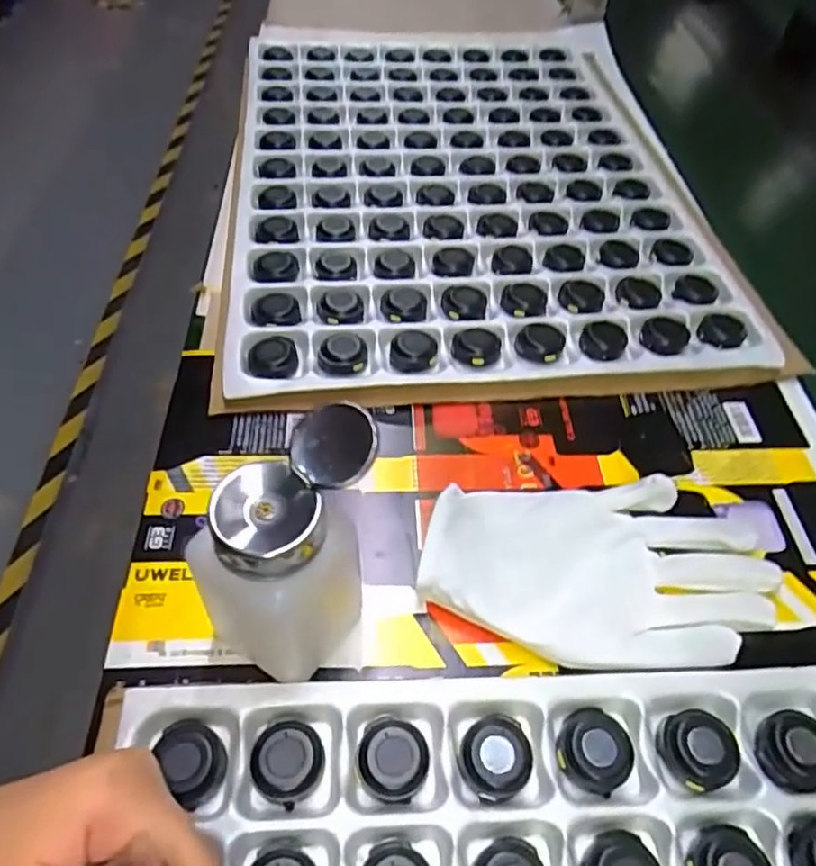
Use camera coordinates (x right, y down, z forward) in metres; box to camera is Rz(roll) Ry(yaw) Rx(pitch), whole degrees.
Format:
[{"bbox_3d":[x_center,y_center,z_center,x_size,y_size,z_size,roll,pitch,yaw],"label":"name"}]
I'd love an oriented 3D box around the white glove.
[{"bbox_3d":[0.095,0.067,0.315,0.172,0.024,0.092,-4,52,-7],"label":"white glove"}]

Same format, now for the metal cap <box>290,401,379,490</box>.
[{"bbox_3d":[-0.026,0.005,0.239,0.033,0.011,0.033,-7,64,15],"label":"metal cap"}]

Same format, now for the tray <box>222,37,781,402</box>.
[{"bbox_3d":[0.041,-0.214,0.536,0.343,0.027,0.481,-3,52,-6],"label":"tray"}]

